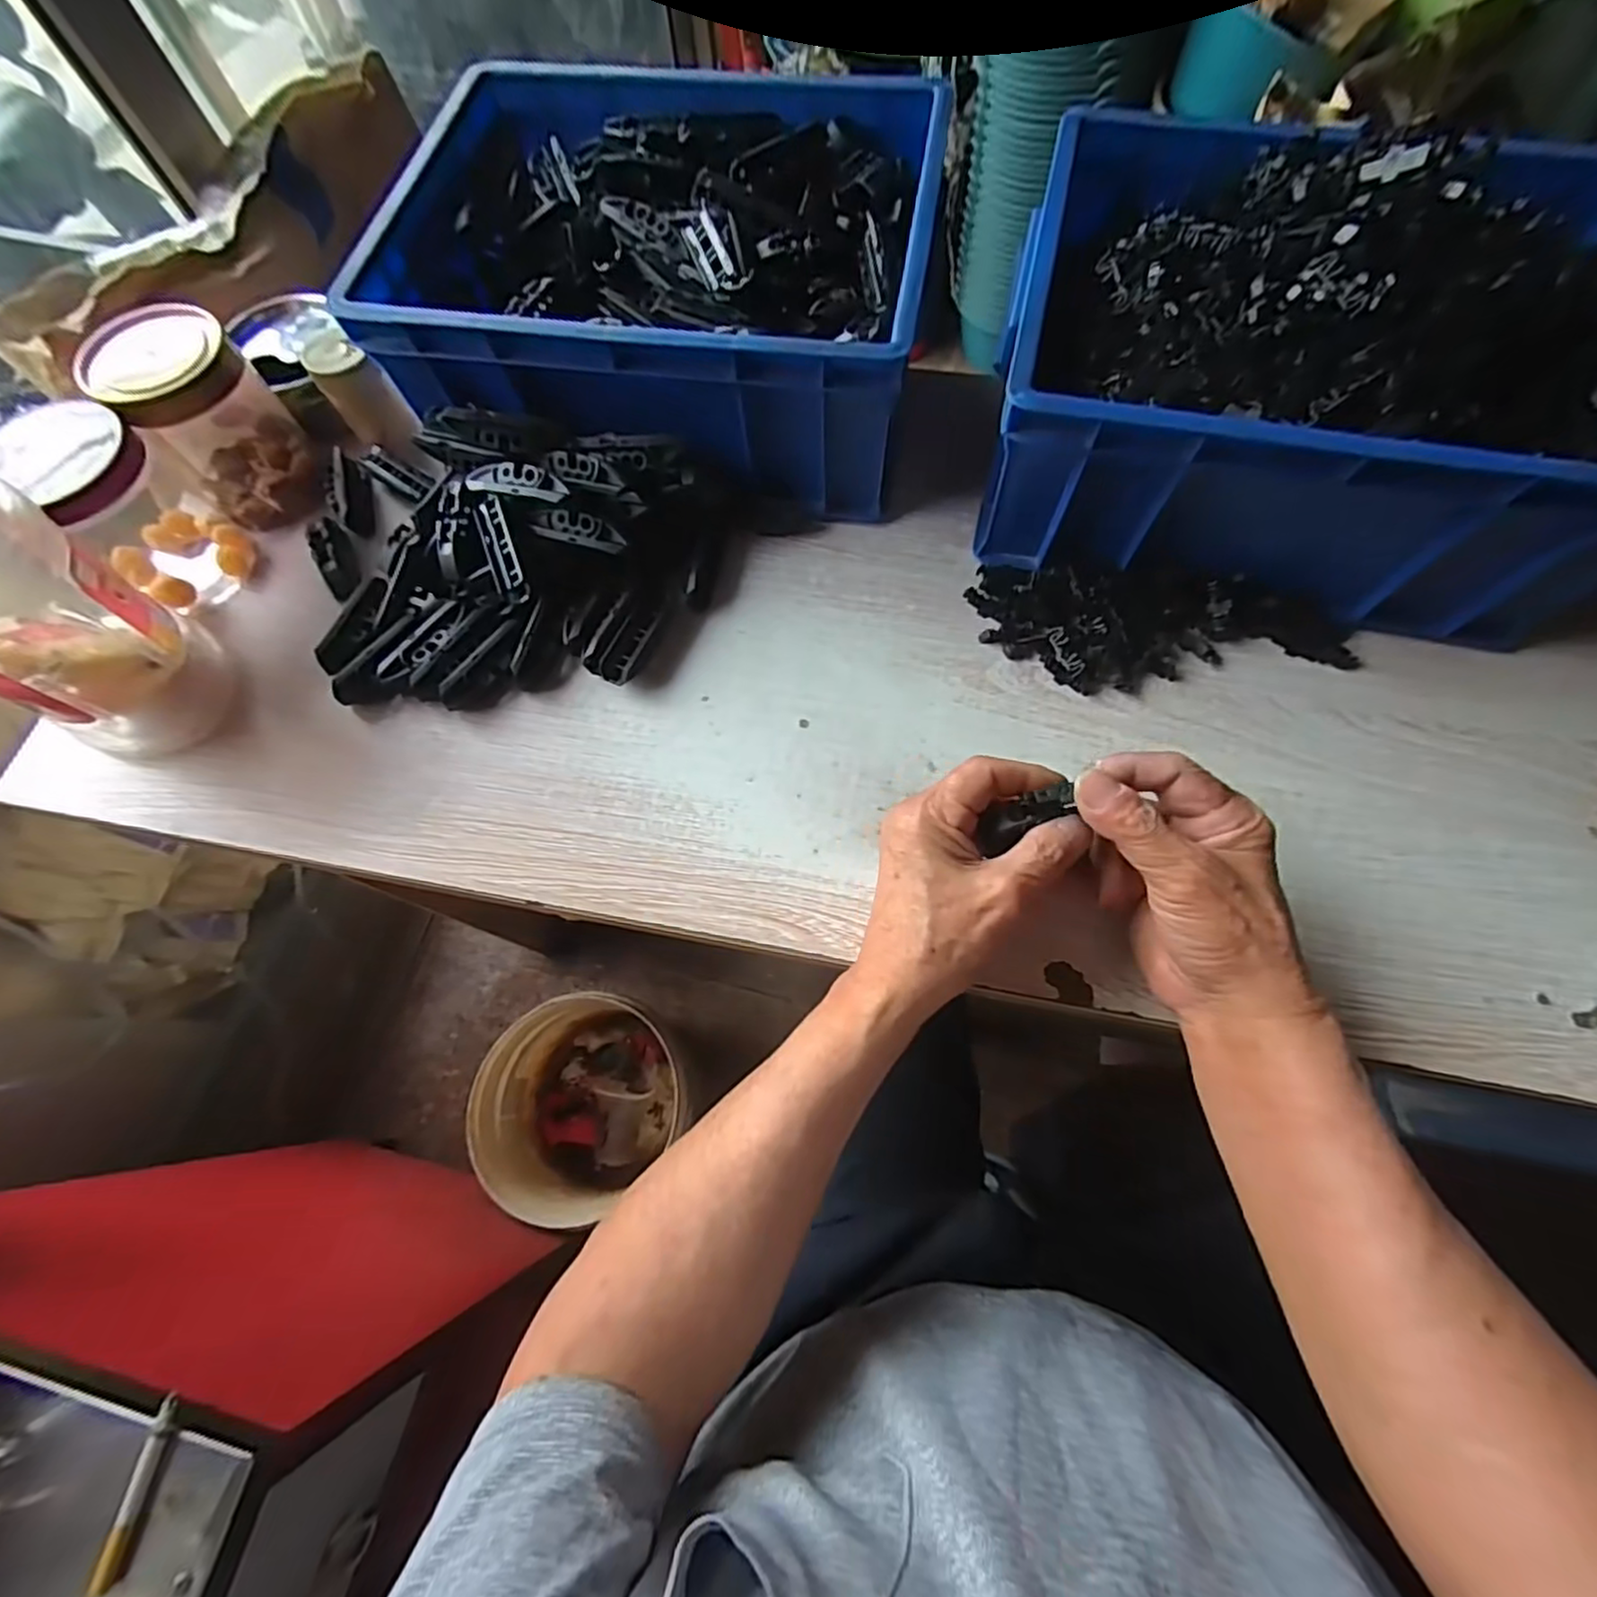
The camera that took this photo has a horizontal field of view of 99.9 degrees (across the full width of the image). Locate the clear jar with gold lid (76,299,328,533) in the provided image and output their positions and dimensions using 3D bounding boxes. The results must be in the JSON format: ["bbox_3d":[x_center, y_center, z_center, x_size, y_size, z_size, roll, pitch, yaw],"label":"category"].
[{"bbox_3d":[-0.399,-0.257,0.458,0.086,0.102,0.085,-1,69,2],"label":"clear jar with gold lid"}]

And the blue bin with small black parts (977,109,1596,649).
[{"bbox_3d":[0.294,-0.256,0.397,0.331,0.160,0.251,10,70,6],"label":"blue bin with small black parts"}]

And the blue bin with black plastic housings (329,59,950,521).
[{"bbox_3d":[-0.085,-0.350,0.467,0.332,0.123,0.269,7,70,5],"label":"blue bin with black plastic housings"}]

